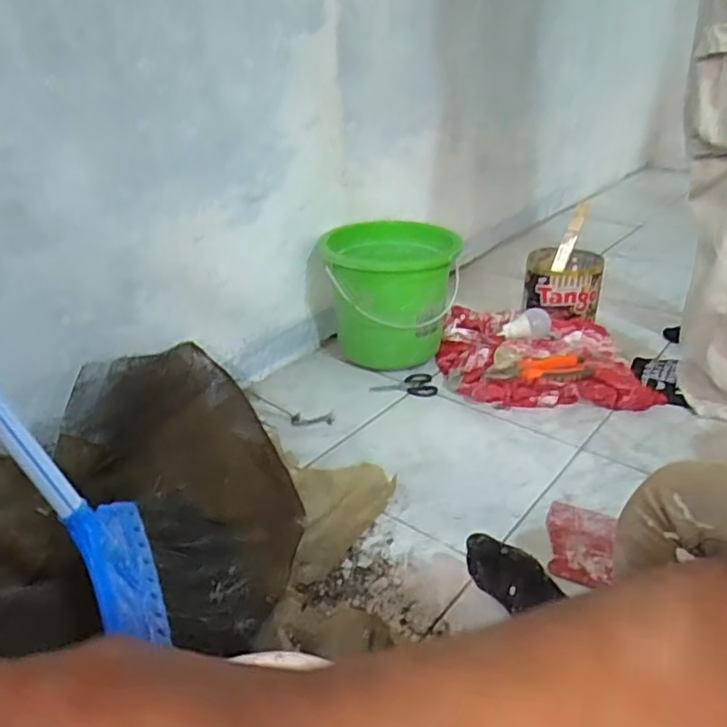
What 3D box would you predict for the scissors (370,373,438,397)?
[{"bbox_3d":[0.071,0.042,1.153,0.110,0.008,0.075,-4,29,-7],"label":"scissors"}]

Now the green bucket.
[{"bbox_3d":[0.049,-0.130,1.228,0.247,0.217,0.227,-6,29,-10],"label":"green bucket"}]

